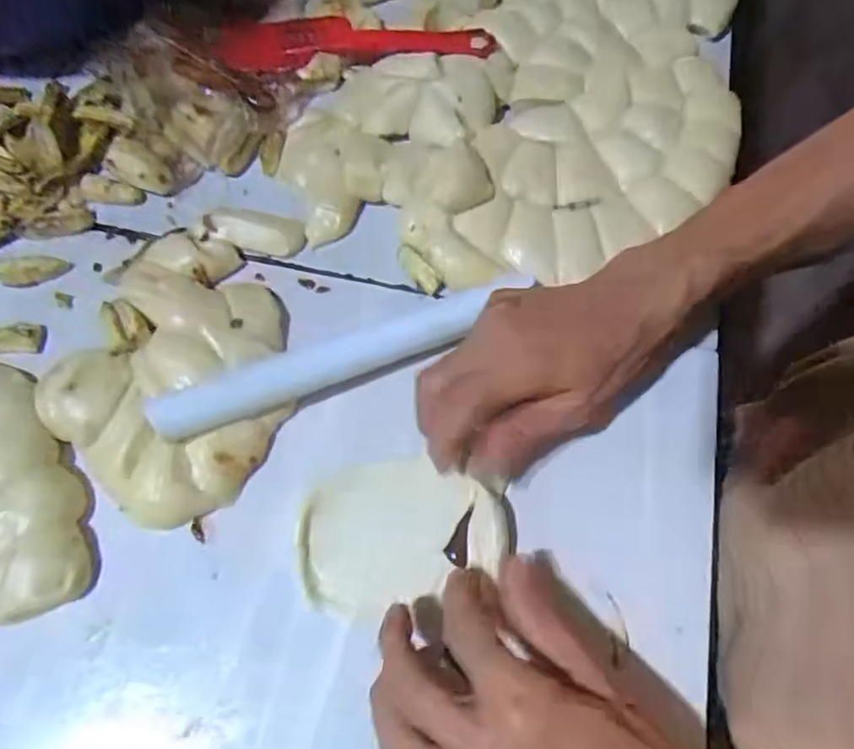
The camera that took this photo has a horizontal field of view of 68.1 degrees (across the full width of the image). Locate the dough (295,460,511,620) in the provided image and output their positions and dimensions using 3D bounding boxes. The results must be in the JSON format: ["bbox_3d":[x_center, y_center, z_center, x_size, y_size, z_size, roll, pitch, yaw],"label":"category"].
[{"bbox_3d":[-0.013,0.082,0.337,0.109,0.018,0.076,-8,68,-4],"label":"dough"}]

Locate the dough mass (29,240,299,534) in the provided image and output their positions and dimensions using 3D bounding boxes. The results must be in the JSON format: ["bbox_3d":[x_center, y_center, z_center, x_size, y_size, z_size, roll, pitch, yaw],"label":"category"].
[{"bbox_3d":[-0.141,-0.004,0.365,0.130,0.025,0.160,24,69,8],"label":"dough mass"}]

